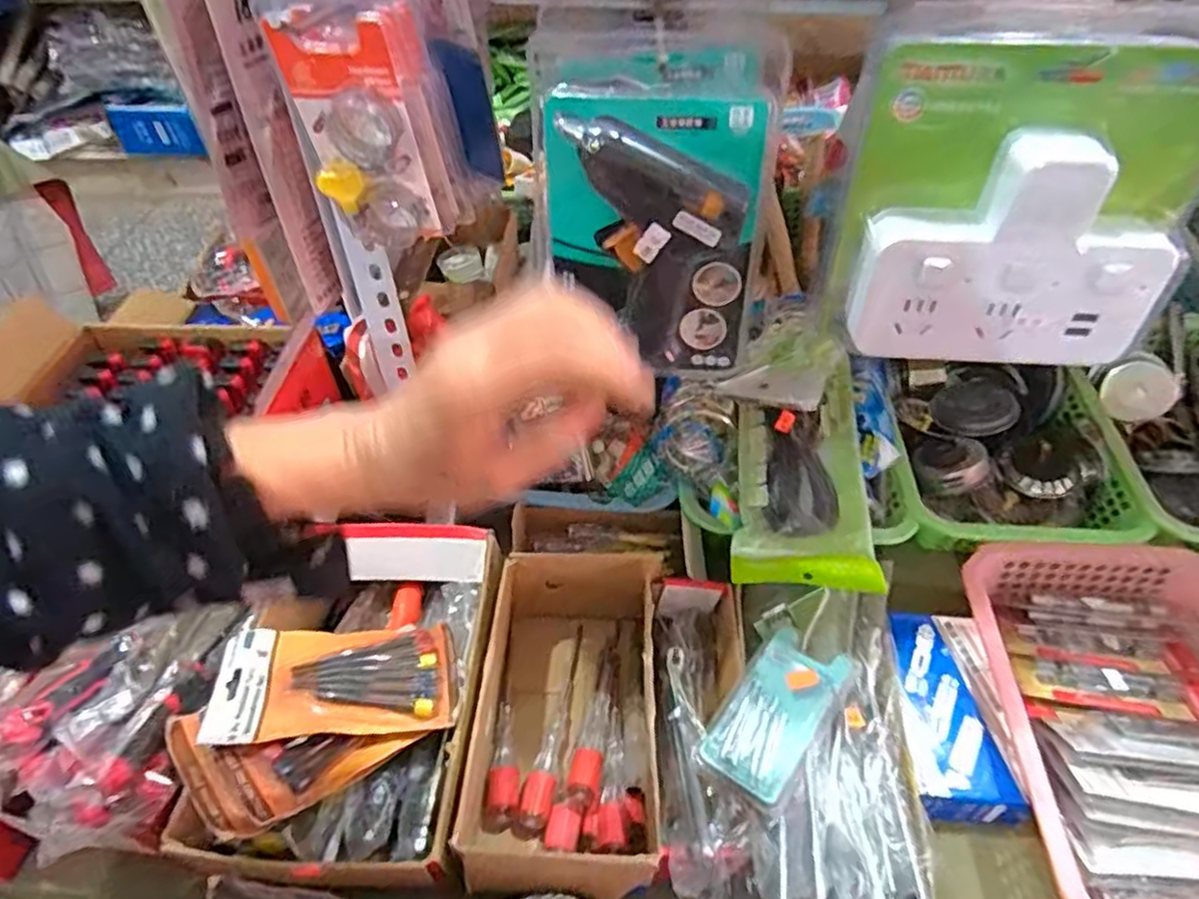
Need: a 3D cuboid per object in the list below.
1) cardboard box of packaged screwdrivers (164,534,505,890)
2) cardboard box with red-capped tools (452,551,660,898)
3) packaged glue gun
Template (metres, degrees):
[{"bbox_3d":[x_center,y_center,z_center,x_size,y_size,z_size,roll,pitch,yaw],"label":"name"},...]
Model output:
[{"bbox_3d":[-0.179,0.181,0.545,0.209,0.105,0.261,1,48,3],"label":"cardboard box of packaged screwdrivers"},{"bbox_3d":[-0.024,0.209,0.562,0.127,0.102,0.244,2,48,4],"label":"cardboard box with red-capped tools"},{"bbox_3d":[0.035,-0.117,0.409,0.123,0.156,0.055,16,53,16],"label":"packaged glue gun"}]

